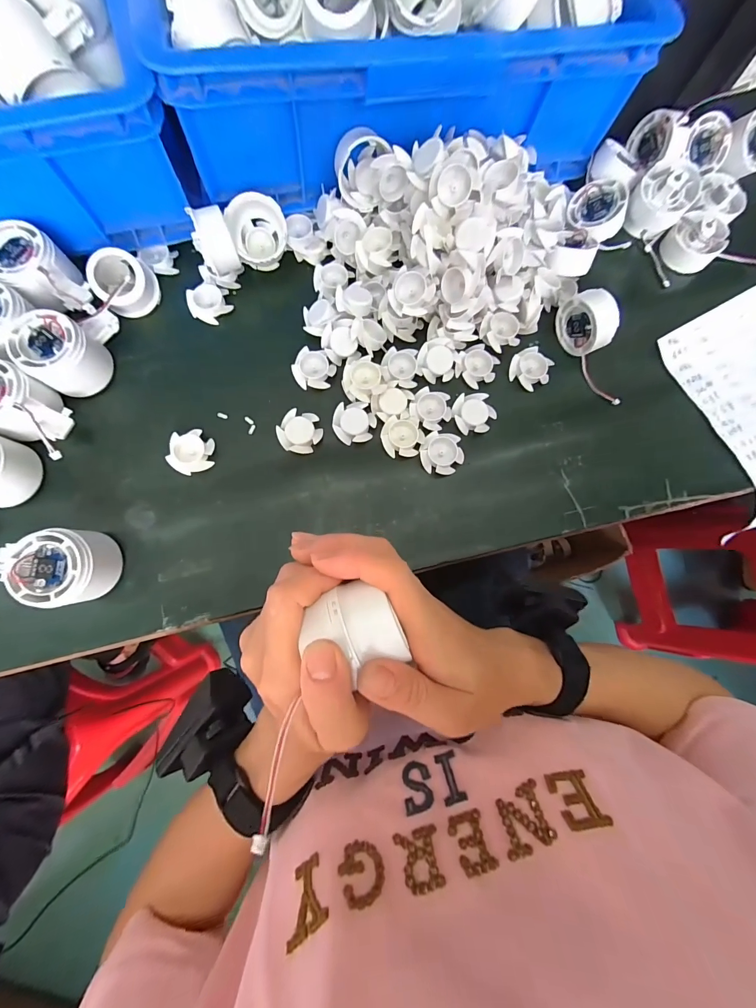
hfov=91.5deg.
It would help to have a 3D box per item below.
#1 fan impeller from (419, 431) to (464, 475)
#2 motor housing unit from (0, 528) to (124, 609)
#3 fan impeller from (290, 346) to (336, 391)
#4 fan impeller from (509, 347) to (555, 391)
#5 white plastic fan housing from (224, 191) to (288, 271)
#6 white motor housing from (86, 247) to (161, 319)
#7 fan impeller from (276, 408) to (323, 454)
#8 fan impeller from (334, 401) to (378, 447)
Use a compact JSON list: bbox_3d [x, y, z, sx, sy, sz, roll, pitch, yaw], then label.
[{"bbox_3d":[0.060,-0.048,0.347,0.039,0.010,0.038,-3,82,-3],"label":"fan impeller"},{"bbox_3d":[-0.247,0.052,0.296,0.055,0.054,0.058,-7,79,-3],"label":"motor housing unit"},{"bbox_3d":[-0.062,-0.132,0.359,0.040,0.013,0.038,0,82,-3],"label":"fan impeller"},{"bbox_3d":[0.153,-0.136,0.368,0.035,0.011,0.039,-40,86,-8],"label":"fan impeller"},{"bbox_3d":[-0.111,-0.259,0.351,0.051,0.059,0.051,-18,49,6],"label":"white plastic fan housing"},{"bbox_3d":[-0.241,-0.211,0.352,0.047,0.039,0.054,44,81,6],"label":"white motor housing"},{"bbox_3d":[-0.074,-0.068,0.348,0.040,0.007,0.038,10,81,-2],"label":"fan impeller"},{"bbox_3d":[-0.023,-0.078,0.351,0.040,0.009,0.037,0,82,-3],"label":"fan impeller"}]

